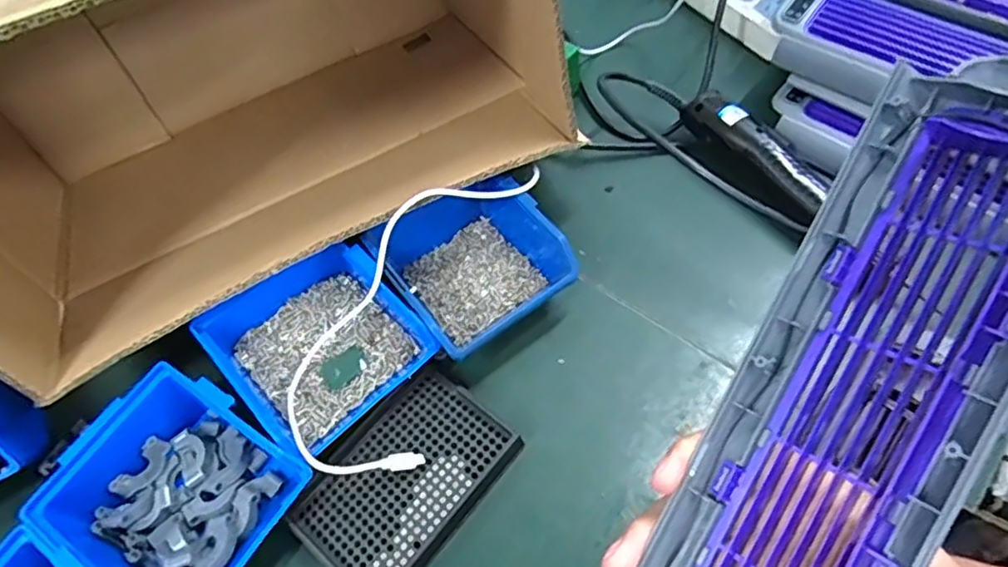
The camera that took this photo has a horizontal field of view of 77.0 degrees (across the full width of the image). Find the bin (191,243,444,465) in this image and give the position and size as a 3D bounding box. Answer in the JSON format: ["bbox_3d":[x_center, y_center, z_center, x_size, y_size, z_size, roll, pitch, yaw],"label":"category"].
[{"bbox_3d":[-0.130,0.037,0.439,0.117,0.052,0.134,-39,63,-19],"label":"bin"}]

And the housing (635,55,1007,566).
[{"bbox_3d":[0.129,0.044,0.235,0.075,0.049,0.290,27,92,17],"label":"housing"}]

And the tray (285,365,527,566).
[{"bbox_3d":[-0.063,0.124,0.407,0.091,0.012,0.132,34,69,24],"label":"tray"}]

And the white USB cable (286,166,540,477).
[{"bbox_3d":[-0.070,0.007,0.432,0.113,0.074,0.248,18,61,15],"label":"white USB cable"}]

